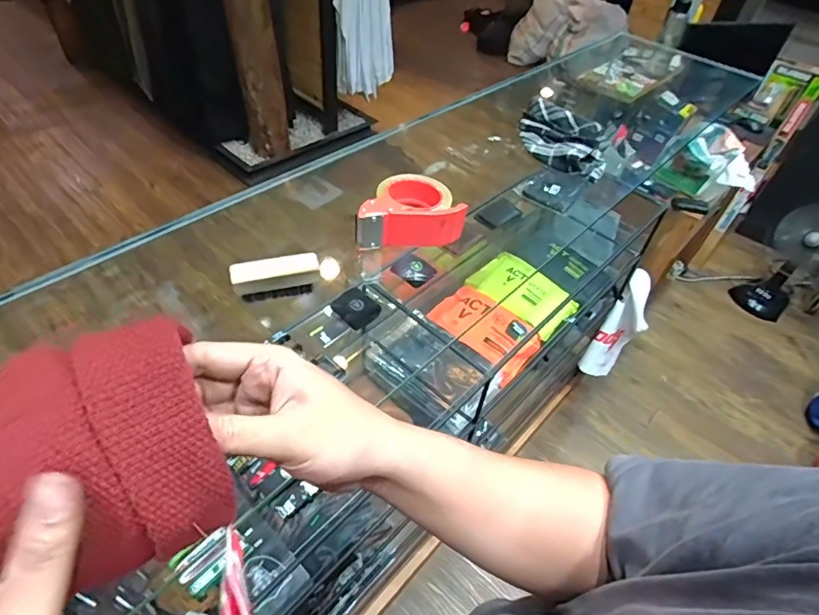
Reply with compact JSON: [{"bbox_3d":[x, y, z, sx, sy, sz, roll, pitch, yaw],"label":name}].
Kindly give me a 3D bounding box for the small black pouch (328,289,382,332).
[{"bbox_3d":[-0.104,0.001,0.947,0.078,0.019,0.069,44,77,6],"label":"small black pouch"}]

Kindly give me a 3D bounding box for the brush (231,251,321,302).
[{"bbox_3d":[-0.154,-0.034,0.565,0.095,0.041,0.027,-11,49,-16],"label":"brush"}]

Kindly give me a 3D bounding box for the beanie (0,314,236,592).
[{"bbox_3d":[-0.159,0.071,0.255,0.102,0.073,0.106,-16,51,-20],"label":"beanie"}]

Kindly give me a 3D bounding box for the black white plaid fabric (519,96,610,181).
[{"bbox_3d":[0.260,-0.299,0.850,0.087,0.060,0.203,-20,52,-23],"label":"black white plaid fabric"}]

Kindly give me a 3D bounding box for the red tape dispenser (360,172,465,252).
[{"bbox_3d":[-0.001,-0.132,0.664,0.142,0.057,0.091,-2,47,-9],"label":"red tape dispenser"}]

